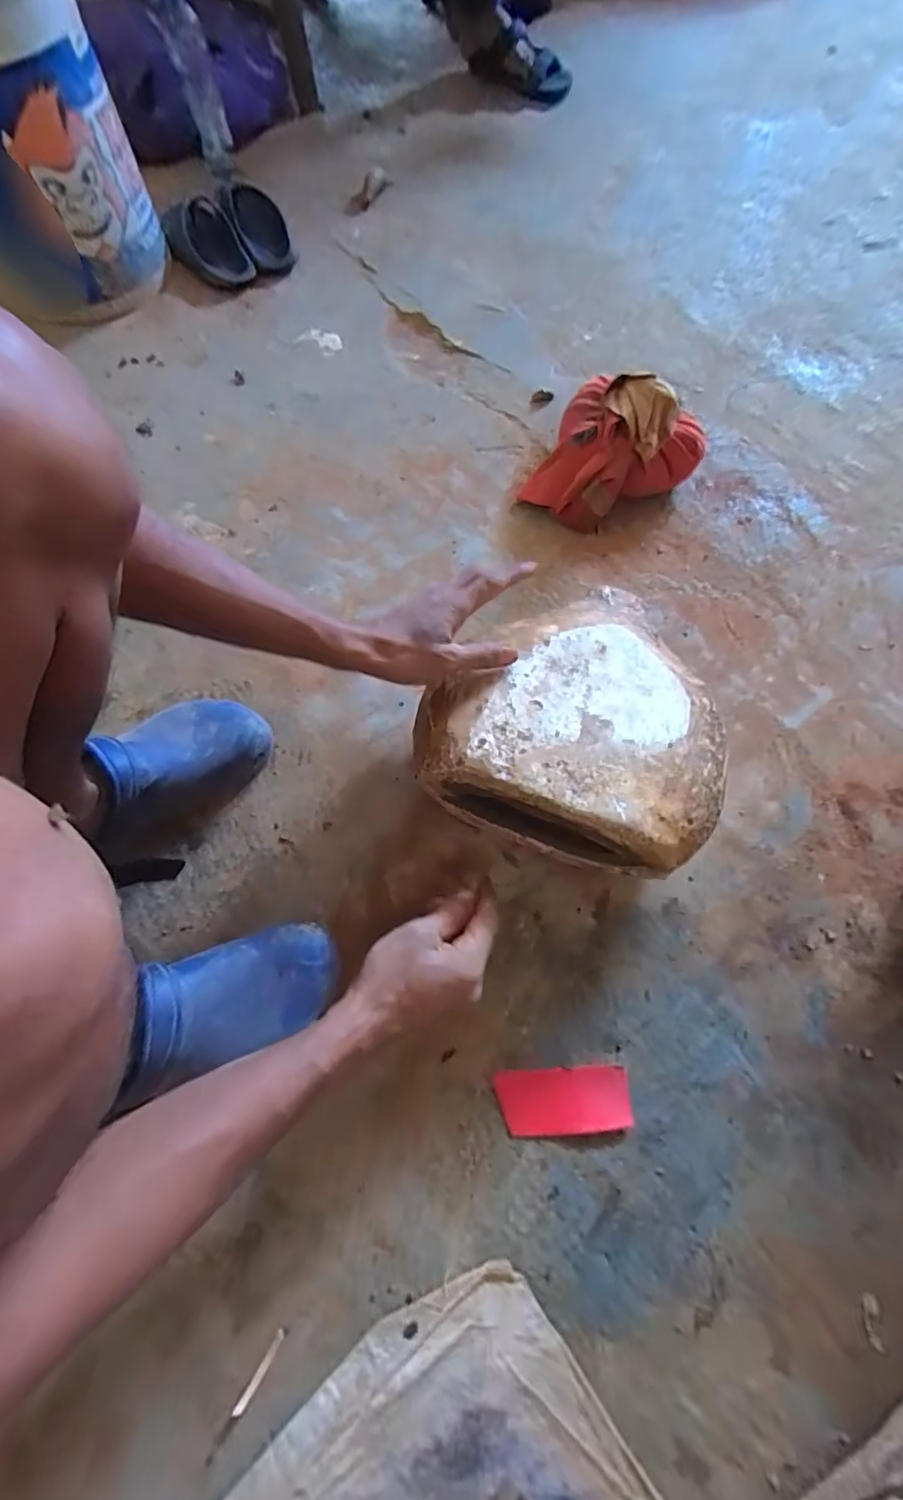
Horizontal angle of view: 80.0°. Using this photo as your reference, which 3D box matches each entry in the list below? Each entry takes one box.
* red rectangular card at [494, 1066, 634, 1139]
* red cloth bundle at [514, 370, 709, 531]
[{"bbox_3d":[0.093,0.291,0.444,0.106,0.008,0.046,-4,67,1],"label":"red rectangular card"},{"bbox_3d":[0.202,-0.373,0.652,0.177,0.127,0.175,30,72,14],"label":"red cloth bundle"}]

